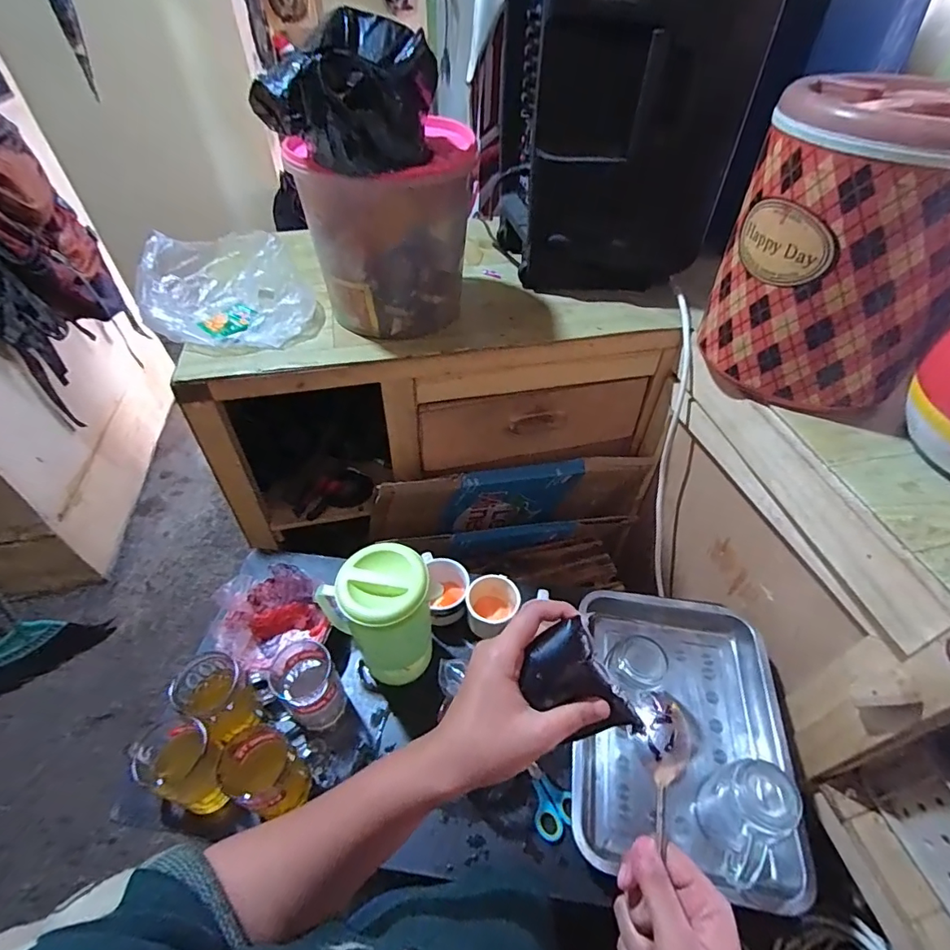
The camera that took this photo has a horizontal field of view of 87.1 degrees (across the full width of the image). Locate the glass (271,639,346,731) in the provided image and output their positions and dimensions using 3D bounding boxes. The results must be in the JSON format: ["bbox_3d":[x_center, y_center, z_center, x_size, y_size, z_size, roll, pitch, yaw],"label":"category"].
[{"bbox_3d":[-0.206,0.271,0.635,0.067,0.118,0.074,-34,56,-27],"label":"glass"}]

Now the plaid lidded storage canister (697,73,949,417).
[{"bbox_3d":[0.454,-0.267,0.624,0.255,0.315,0.216,16,49,14],"label":"plaid lidded storage canister"}]

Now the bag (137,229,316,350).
[{"bbox_3d":[-0.397,-0.294,0.782,0.225,0.096,0.264,-27,52,-22],"label":"bag"}]

